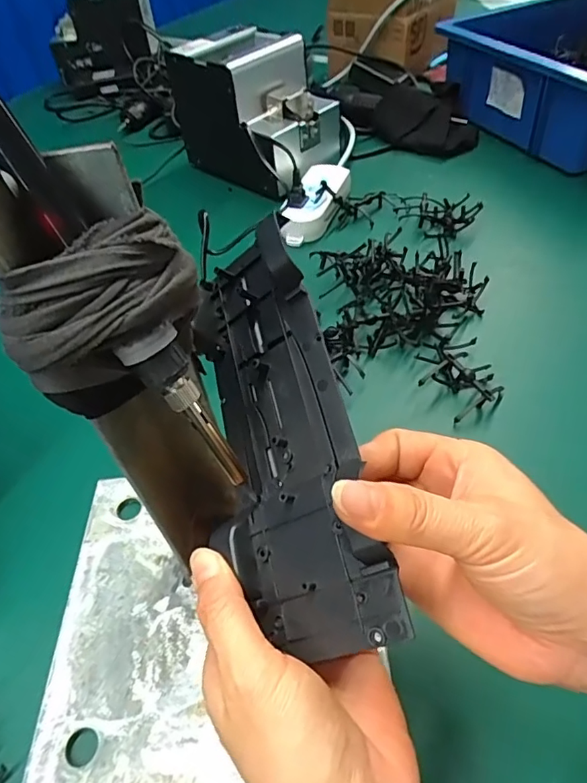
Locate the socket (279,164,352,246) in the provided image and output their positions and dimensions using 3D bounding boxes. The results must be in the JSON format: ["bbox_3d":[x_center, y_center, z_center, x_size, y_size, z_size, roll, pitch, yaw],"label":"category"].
[{"bbox_3d":[0.028,-0.227,0.612,0.063,0.033,0.135,11,50,16],"label":"socket"}]

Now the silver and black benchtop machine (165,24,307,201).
[{"bbox_3d":[-0.053,-0.370,0.672,0.135,0.136,0.193,-34,53,-23],"label":"silver and black benchtop machine"}]

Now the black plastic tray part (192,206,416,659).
[{"bbox_3d":[-0.010,0.013,0.225,0.070,0.021,0.184,-27,61,29],"label":"black plastic tray part"}]

